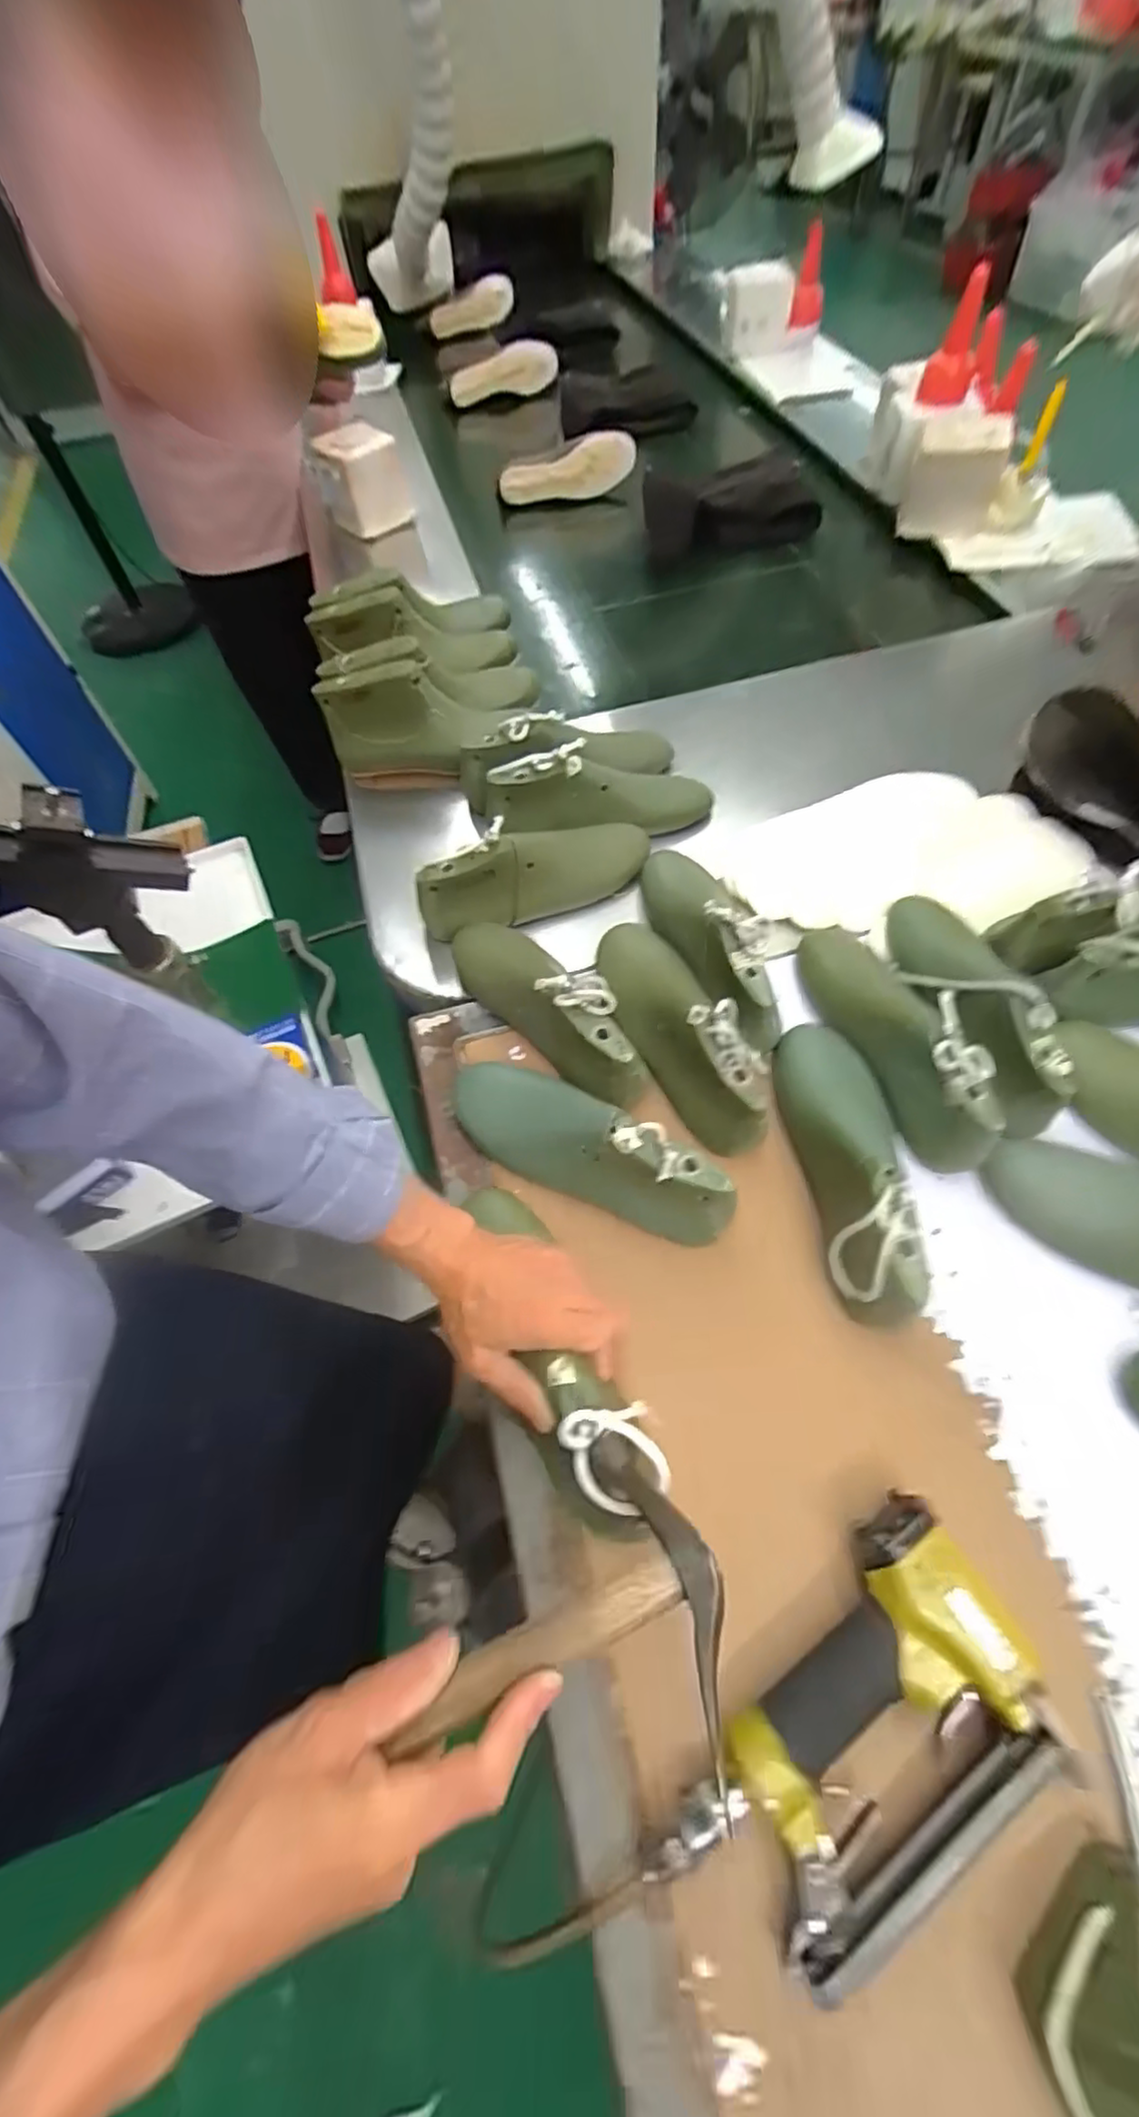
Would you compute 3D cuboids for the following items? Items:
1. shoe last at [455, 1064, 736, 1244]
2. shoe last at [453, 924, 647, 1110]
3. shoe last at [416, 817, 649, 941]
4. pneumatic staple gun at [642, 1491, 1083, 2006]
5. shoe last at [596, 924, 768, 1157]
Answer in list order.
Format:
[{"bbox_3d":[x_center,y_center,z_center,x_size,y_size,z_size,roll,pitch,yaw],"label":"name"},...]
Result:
[{"bbox_3d":[0.004,0.068,0.541,0.257,0.088,0.074,29,64,19],"label":"shoe last"},{"bbox_3d":[-0.027,-0.062,0.613,0.076,0.097,0.254,-35,50,-17],"label":"shoe last"},{"bbox_3d":[-0.034,-0.192,0.694,0.252,0.080,0.070,-25,62,-10],"label":"shoe last"},{"bbox_3d":[0.166,0.380,0.362,0.232,0.047,0.132,-39,64,-19],"label":"pneumatic staple gun"},{"bbox_3d":[0.103,-0.039,0.592,0.083,0.087,0.250,-25,60,-12],"label":"shoe last"}]

